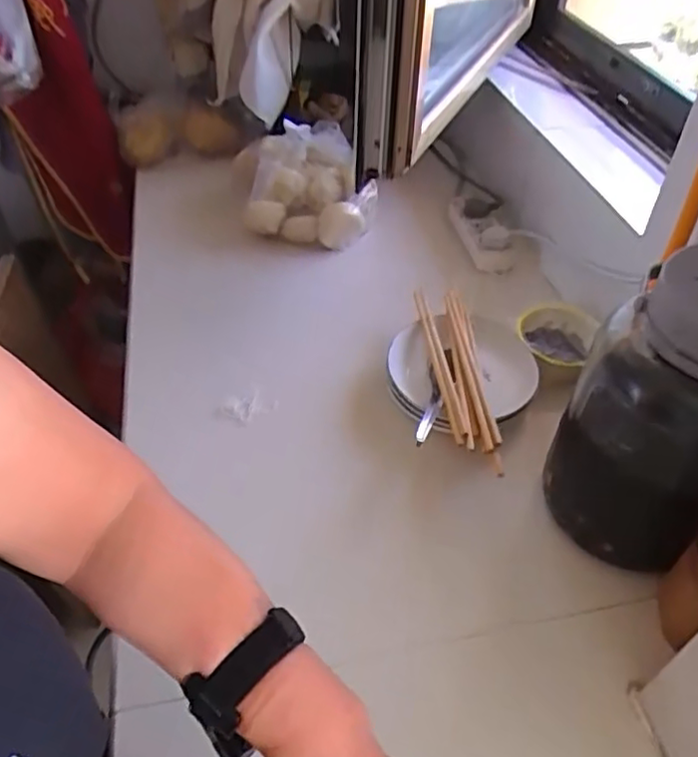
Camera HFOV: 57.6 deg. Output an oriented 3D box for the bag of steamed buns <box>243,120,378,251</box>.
[{"bbox_3d":[-0.050,-0.297,0.960,0.178,0.128,0.143,11,46,9],"label":"bag of steamed buns"}]

